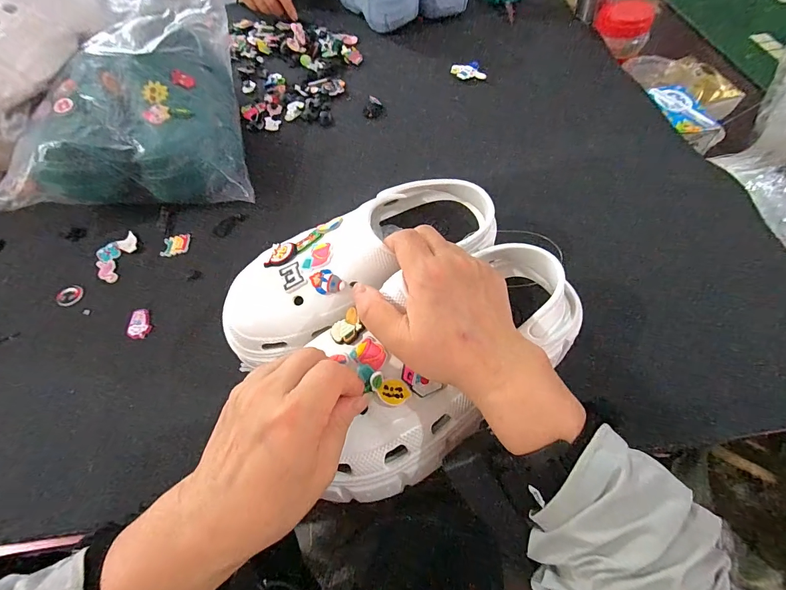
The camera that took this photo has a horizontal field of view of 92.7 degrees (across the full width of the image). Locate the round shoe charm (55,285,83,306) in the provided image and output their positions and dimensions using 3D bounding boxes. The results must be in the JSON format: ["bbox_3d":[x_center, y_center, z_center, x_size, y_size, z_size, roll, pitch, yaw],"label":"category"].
[{"bbox_3d":[-0.364,0.001,0.422,0.020,0.008,0.026,15,61,12],"label":"round shoe charm"}]

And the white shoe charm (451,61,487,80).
[{"bbox_3d":[0.122,-0.361,0.603,0.053,0.011,0.032,-2,59,2],"label":"white shoe charm"}]

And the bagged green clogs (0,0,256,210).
[{"bbox_3d":[-0.334,-0.257,0.497,0.256,0.130,0.331,-11,59,-3],"label":"bagged green clogs"}]

